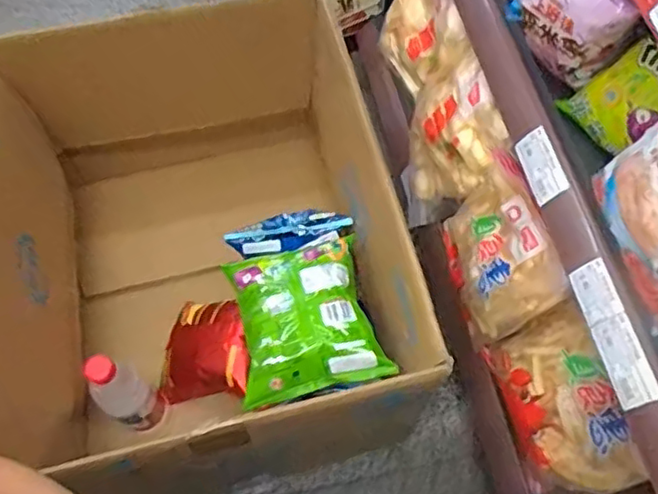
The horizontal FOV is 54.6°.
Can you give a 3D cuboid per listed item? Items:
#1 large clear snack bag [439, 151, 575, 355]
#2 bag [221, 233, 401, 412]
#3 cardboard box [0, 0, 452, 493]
[{"bbox_3d":[0.197,0.006,0.750,0.073,0.179,0.173,-10,63,-5],"label":"large clear snack bag"},{"bbox_3d":[-0.028,0.073,0.705,0.150,0.048,0.180,-10,63,-5],"label":"bag"},{"bbox_3d":[-0.165,0.023,0.894,0.480,0.419,0.574,-10,63,-5],"label":"cardboard box"}]

